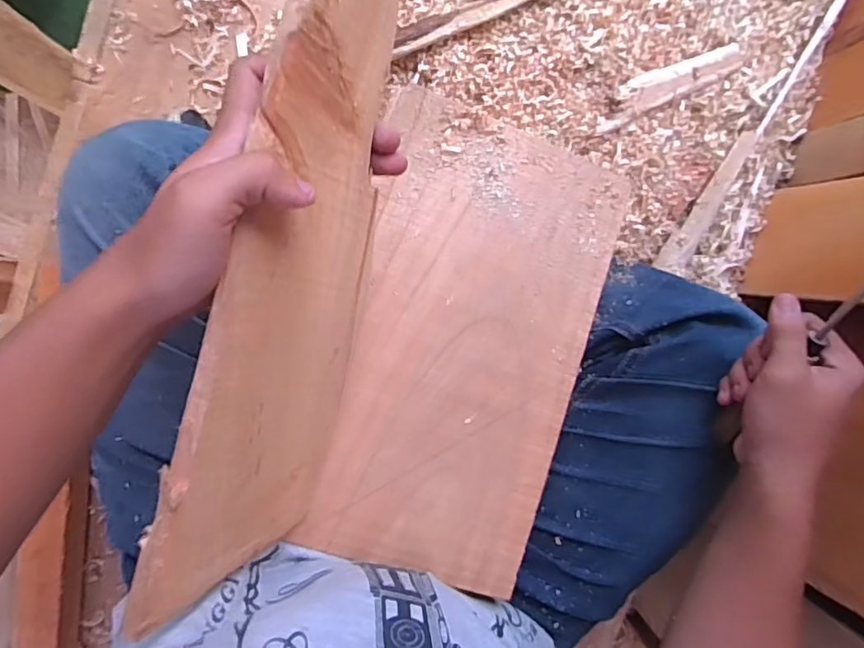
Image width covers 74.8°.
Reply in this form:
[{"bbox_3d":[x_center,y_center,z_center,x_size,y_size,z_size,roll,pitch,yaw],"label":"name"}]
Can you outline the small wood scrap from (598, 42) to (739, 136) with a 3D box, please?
[{"bbox_3d":[0.242,-0.248,0.582,0.159,0.015,0.038,-27,98,-3],"label":"small wood scrap"}]

